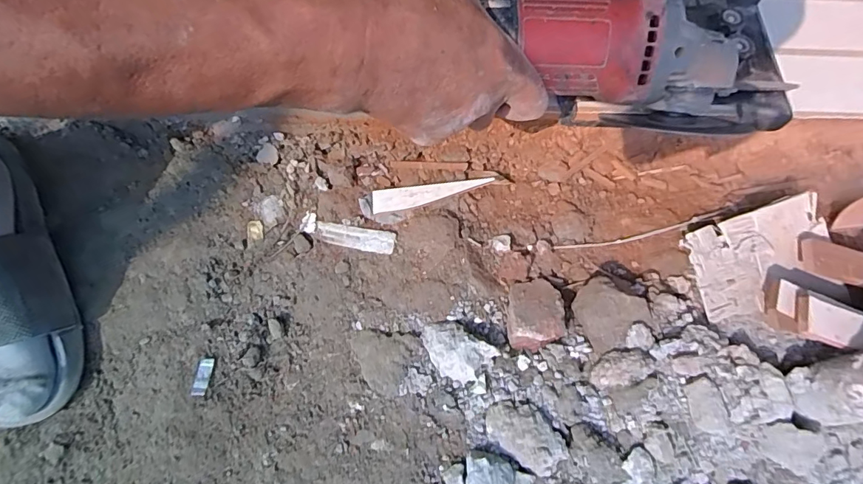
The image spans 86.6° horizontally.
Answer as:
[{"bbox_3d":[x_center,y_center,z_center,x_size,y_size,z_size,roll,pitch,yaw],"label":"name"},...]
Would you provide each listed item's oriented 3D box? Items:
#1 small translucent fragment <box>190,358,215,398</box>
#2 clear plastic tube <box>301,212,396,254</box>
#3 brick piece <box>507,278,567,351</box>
[{"bbox_3d":[-0.182,0.108,0.364,0.011,0.004,0.029,5,60,0],"label":"small translucent fragment"},{"bbox_3d":[-0.077,-0.007,0.418,0.088,0.013,0.021,16,73,3],"label":"clear plastic tube"},{"bbox_3d":[0.085,0.057,0.375,0.044,0.033,0.057,-1,73,-2],"label":"brick piece"}]

